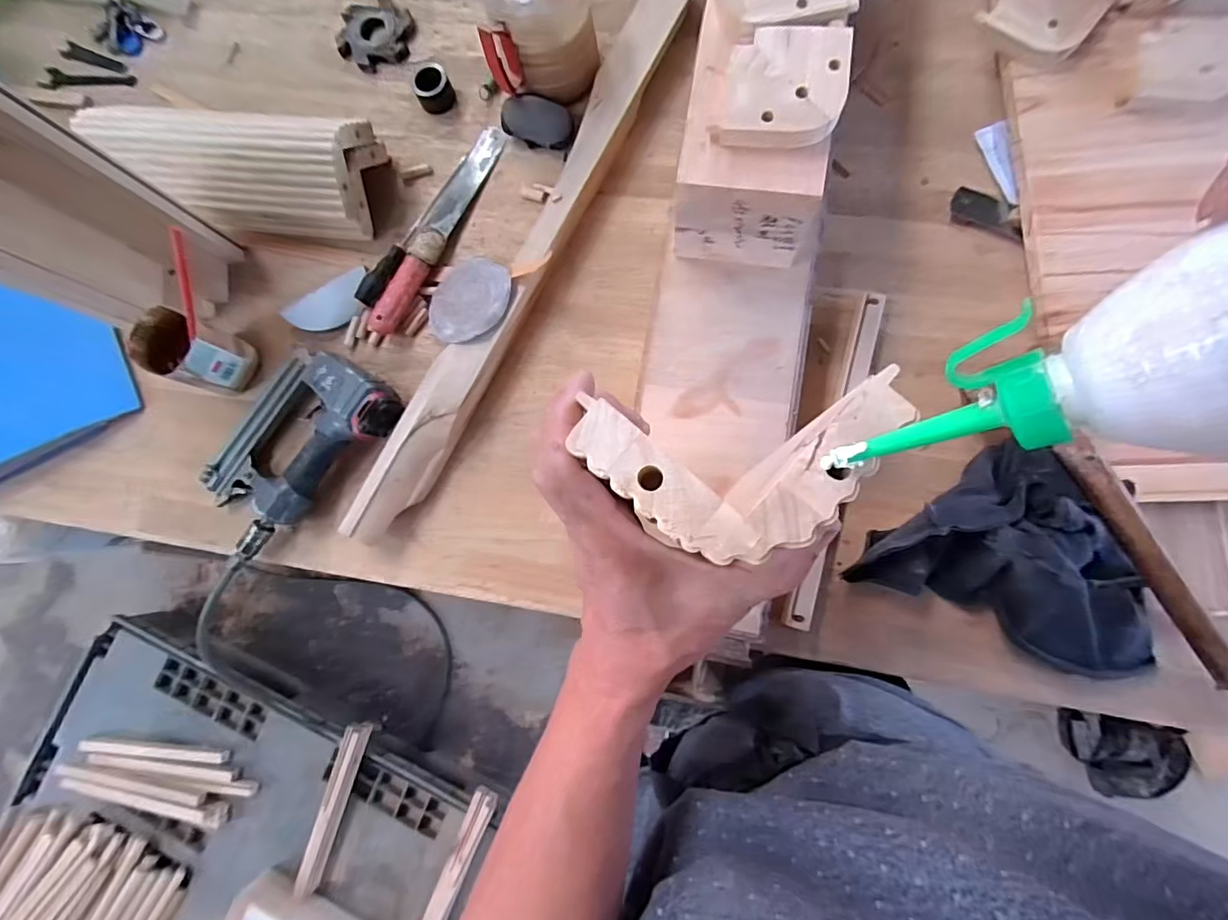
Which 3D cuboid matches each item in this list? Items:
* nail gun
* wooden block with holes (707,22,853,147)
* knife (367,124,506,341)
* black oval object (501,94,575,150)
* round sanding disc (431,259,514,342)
[{"bbox_3d":[-0.382,-0.024,0.614,0.158,0.069,0.252,44,88,9],"label":"nail gun"},{"bbox_3d":[0.140,-0.302,0.425,0.092,0.016,0.103,16,84,7],"label":"wooden block with holes"},{"bbox_3d":[-0.217,-0.287,0.646,0.039,0.026,0.295,26,85,7],"label":"knife"},{"bbox_3d":[-0.095,-0.423,0.656,0.091,0.024,0.053,16,114,4],"label":"black oval object"},{"bbox_3d":[-0.175,-0.192,0.624,0.114,0.012,0.106,-10,67,23],"label":"round sanding disc"}]

